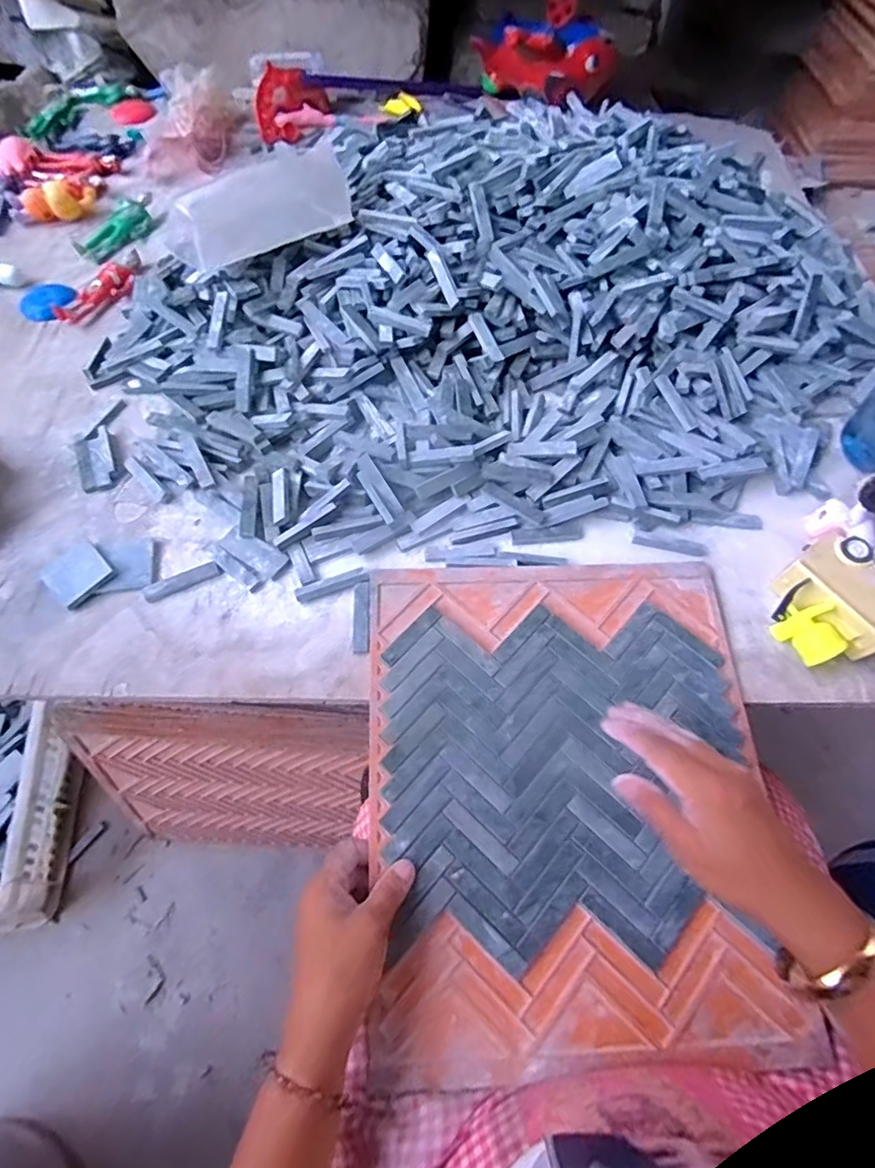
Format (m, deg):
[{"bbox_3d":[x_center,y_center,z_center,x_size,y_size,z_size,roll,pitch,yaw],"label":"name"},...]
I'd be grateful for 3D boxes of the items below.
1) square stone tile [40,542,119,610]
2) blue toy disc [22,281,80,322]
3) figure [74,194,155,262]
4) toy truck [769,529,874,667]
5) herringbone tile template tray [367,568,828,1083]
[{"bbox_3d":[-0.323,-0.010,0.528,0.050,0.009,0.050,40,68,17],"label":"square stone tile"},{"bbox_3d":[-0.471,-0.341,0.707,0.062,0.014,0.055,-5,63,-4],"label":"blue toy disc"},{"bbox_3d":[-0.417,-0.468,0.770,0.044,0.022,0.122,36,67,16],"label":"figure"},{"bbox_3d":[0.338,0.020,0.503,0.097,0.061,0.097,-40,71,-15],"label":"toy truck"},{"bbox_3d":[0.099,0.145,0.452,0.288,0.020,0.350,-2,70,-2],"label":"herringbone tile template tray"}]

